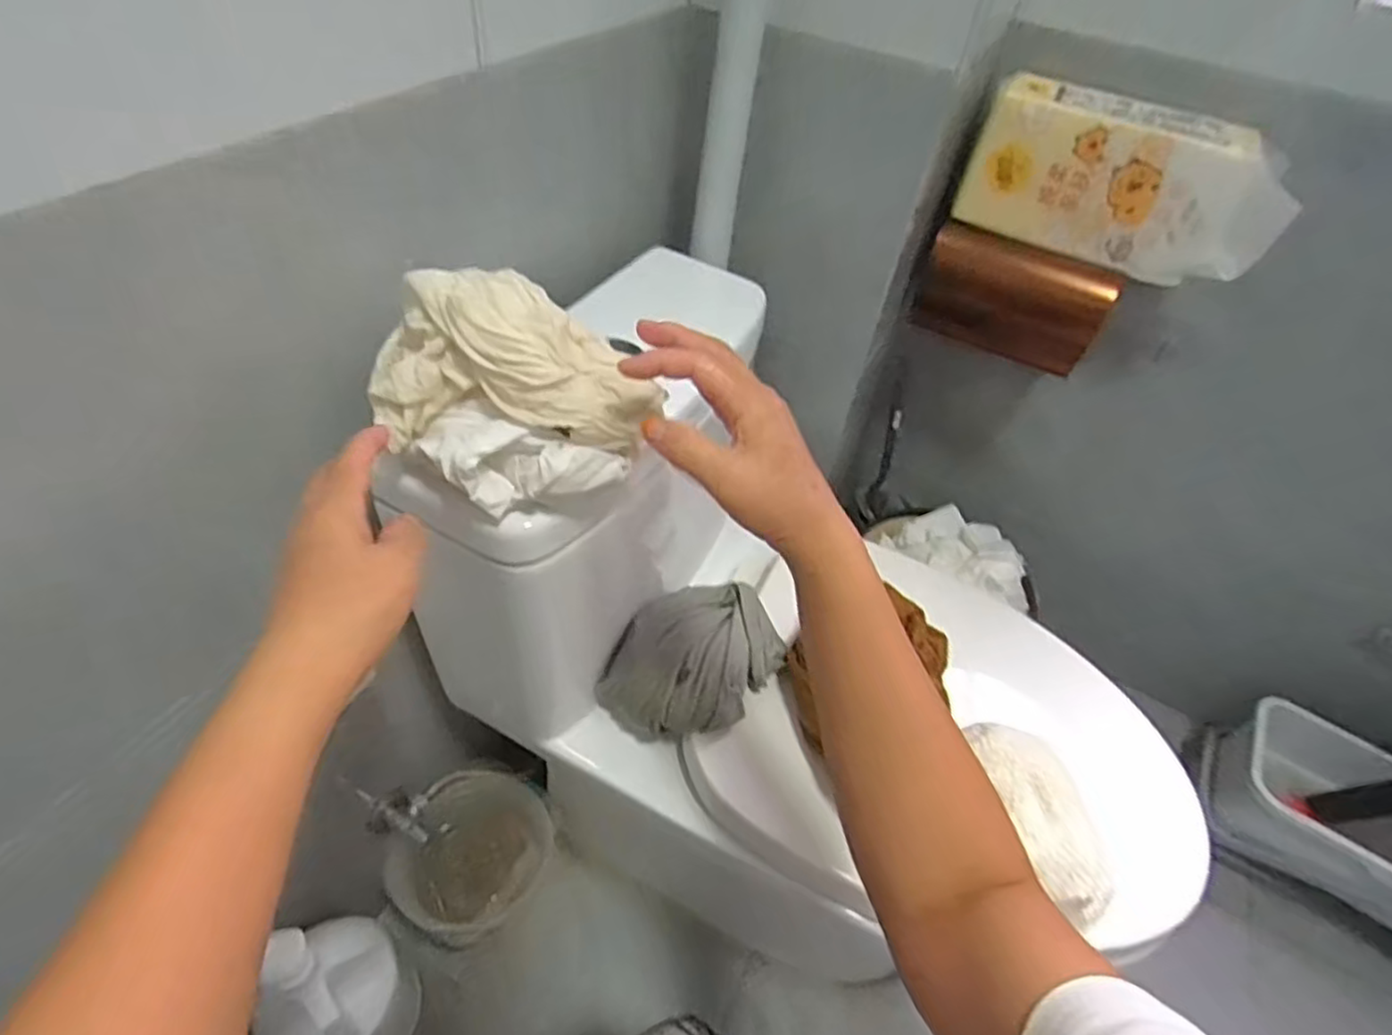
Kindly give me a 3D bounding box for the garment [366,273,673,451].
[{"bbox_3d":[-0.109,-0.097,0.412,0.164,0.079,0.089,-1,48,-8],"label":"garment"}]

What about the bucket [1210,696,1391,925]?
[{"bbox_3d":[0.952,0.465,0.935,0.468,0.201,0.187,32,52,21],"label":"bucket"}]

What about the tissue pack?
[{"bbox_3d":[0.443,-0.347,0.725,0.294,0.135,0.082,28,51,18],"label":"tissue pack"}]

